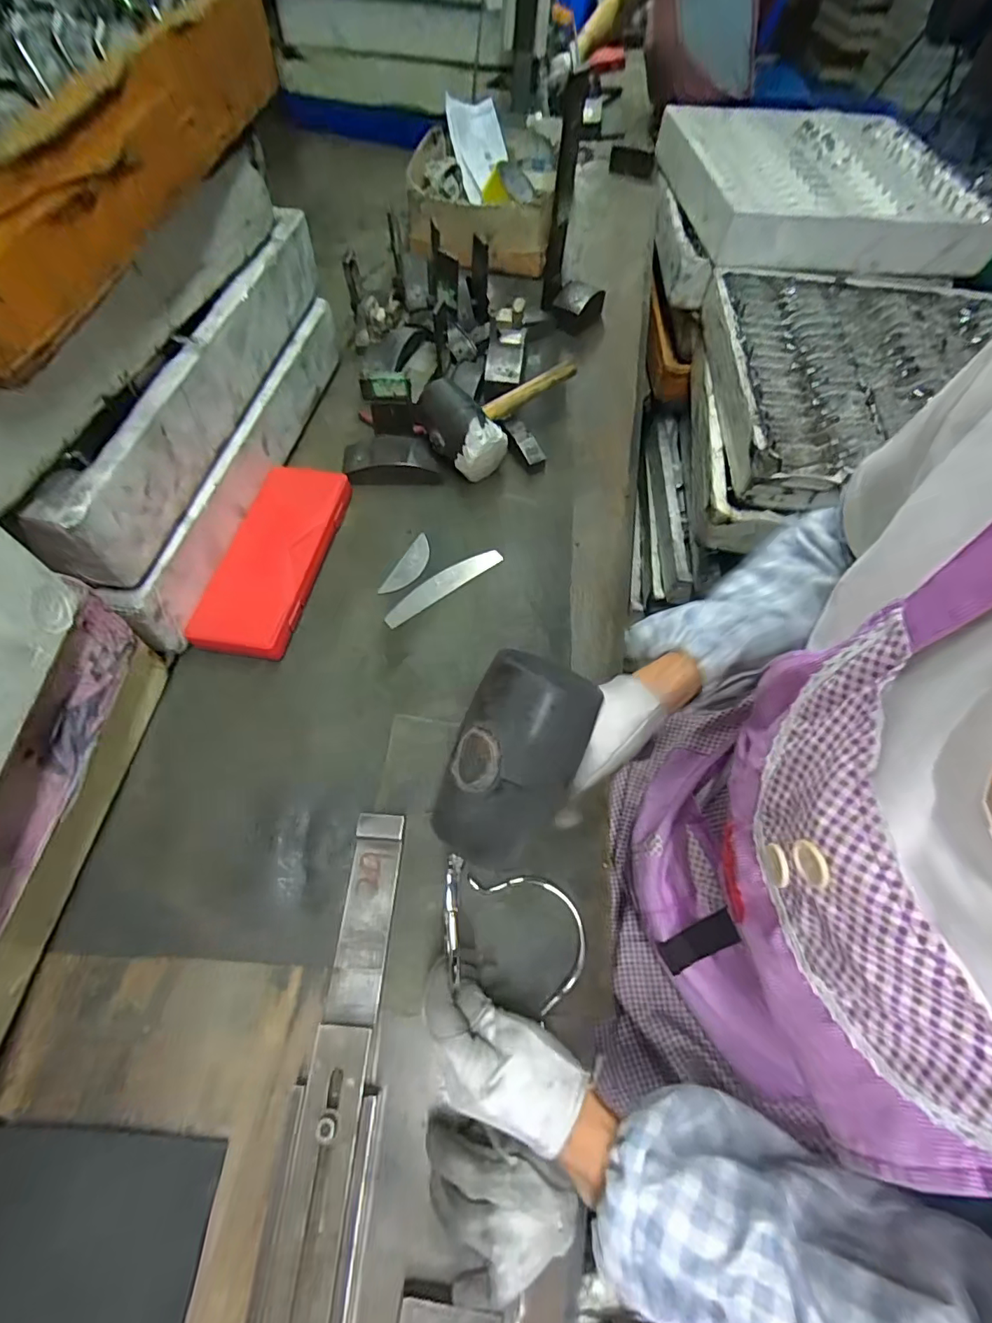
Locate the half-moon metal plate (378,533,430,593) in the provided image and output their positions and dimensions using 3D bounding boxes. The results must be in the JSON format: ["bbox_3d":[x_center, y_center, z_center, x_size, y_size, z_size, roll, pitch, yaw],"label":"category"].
[{"bbox_3d":[-0.101,-0.112,0.596,0.029,0.004,0.096,21,62,9],"label":"half-moon metal plate"}]

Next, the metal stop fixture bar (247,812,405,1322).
[{"bbox_3d":[-0.110,0.291,0.361,0.058,0.024,0.349,5,61,0],"label":"metal stop fixture bar"}]

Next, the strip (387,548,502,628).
[{"bbox_3d":[-0.062,-0.090,0.586,0.155,0.006,0.031,-34,68,-20],"label":"strip"}]

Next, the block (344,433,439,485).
[{"bbox_3d":[-0.135,-0.261,0.658,0.118,0.034,0.062,-1,61,-4],"label":"block"}]

